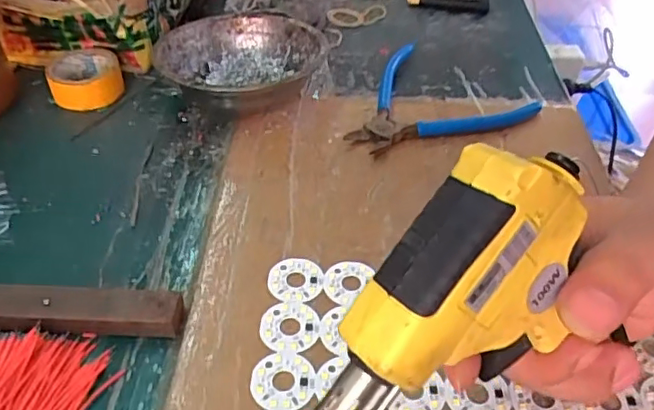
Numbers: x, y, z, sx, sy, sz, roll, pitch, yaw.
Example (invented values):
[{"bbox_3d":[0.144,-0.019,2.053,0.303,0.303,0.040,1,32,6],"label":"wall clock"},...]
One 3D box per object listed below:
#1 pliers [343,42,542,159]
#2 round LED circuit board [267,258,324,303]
[{"bbox_3d":[0.070,-0.090,0.456,0.146,0.013,0.125,-16,46,-16],"label":"pliers"},{"bbox_3d":[-0.017,0.040,0.320,0.030,0.004,0.030,-5,44,-6],"label":"round LED circuit board"}]

